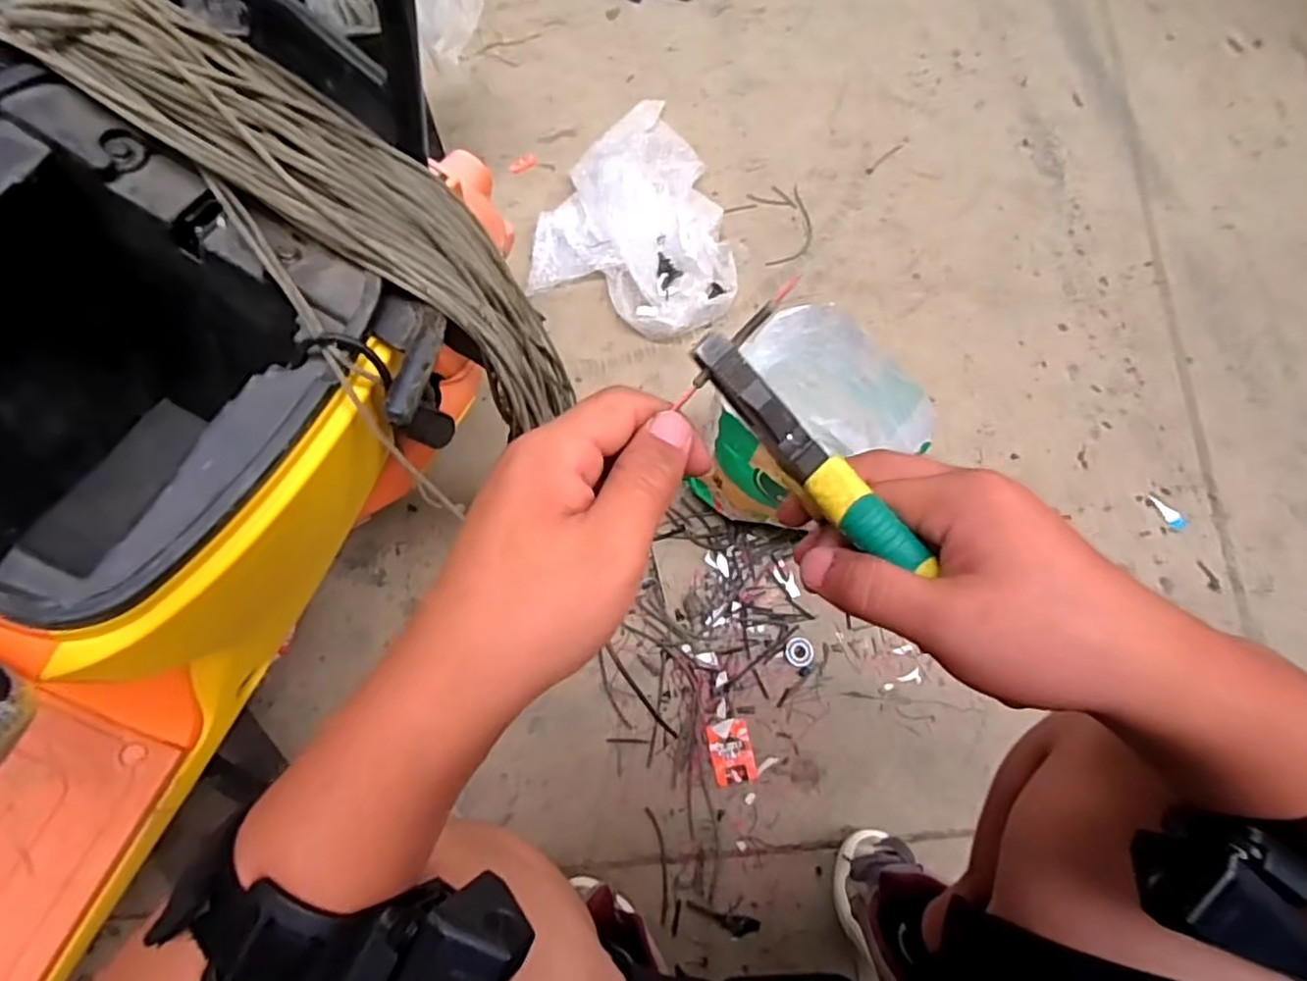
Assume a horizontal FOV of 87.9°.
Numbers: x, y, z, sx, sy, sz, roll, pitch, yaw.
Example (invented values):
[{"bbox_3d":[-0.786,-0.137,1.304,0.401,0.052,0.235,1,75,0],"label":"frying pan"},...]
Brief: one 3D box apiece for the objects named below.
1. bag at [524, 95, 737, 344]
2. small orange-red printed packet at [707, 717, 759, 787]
[{"bbox_3d":[0.011,-0.481,1.150,0.342,0.050,0.488,20,67,8],"label":"bag"},{"bbox_3d":[0.095,0.315,0.818,0.051,0.004,0.070,-11,66,-6],"label":"small orange-red printed packet"}]

